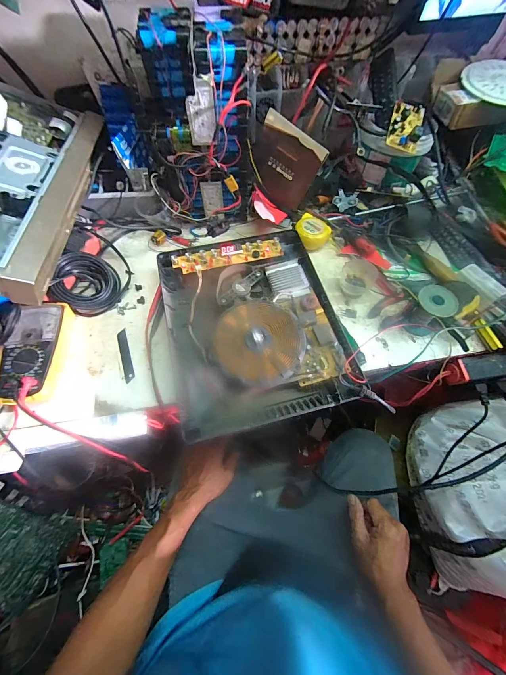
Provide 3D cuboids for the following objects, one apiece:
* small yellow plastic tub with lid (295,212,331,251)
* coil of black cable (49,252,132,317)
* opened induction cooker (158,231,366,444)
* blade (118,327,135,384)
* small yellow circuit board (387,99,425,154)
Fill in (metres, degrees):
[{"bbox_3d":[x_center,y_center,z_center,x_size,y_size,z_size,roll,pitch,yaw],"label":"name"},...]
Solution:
[{"bbox_3d":[0.123,-0.216,0.577,0.069,0.031,0.077,14,64,6],"label":"small yellow plastic tub with lid"},{"bbox_3d":[-0.289,-0.099,0.503,0.099,0.068,0.102,0,63,-1],"label":"coil of black cable"},{"bbox_3d":[-0.003,-0.025,0.469,0.269,0.048,0.332,-12,64,-6],"label":"opened induction cooker"},{"bbox_3d":[-0.217,0.029,0.476,0.016,0.004,0.099,-18,65,-10],"label":"blade"},{"bbox_3d":[0.283,-0.390,0.513,0.061,0.021,0.089,13,86,-2],"label":"small yellow circuit board"}]

